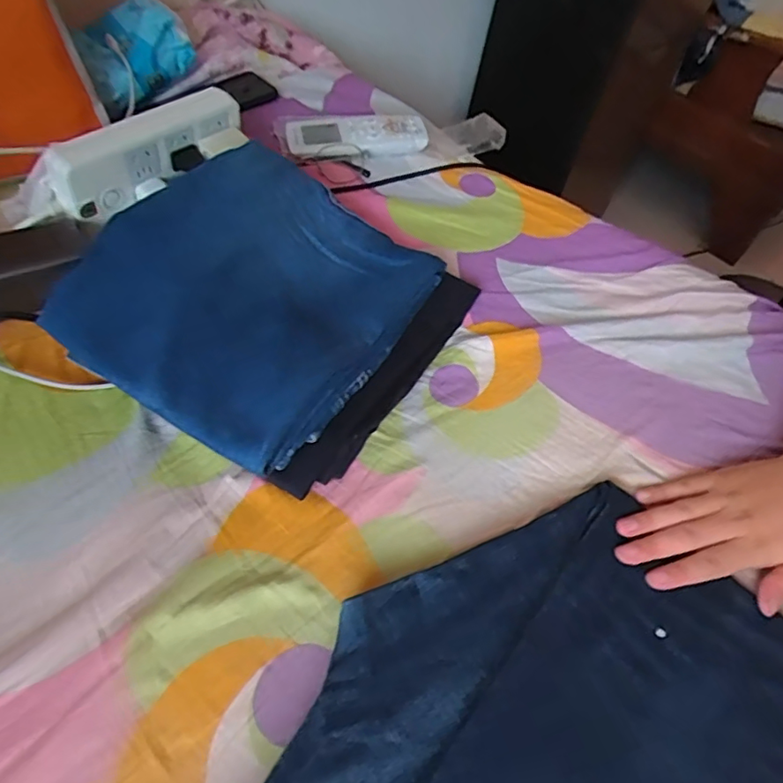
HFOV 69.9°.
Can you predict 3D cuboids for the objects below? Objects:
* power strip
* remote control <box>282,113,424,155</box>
[{"bbox_3d":[-0.222,-0.226,0.522,0.040,0.060,0.190,36,59,19],"label":"power strip"},{"bbox_3d":[-0.039,-0.296,0.642,0.156,0.021,0.056,-5,54,-12],"label":"remote control"}]

